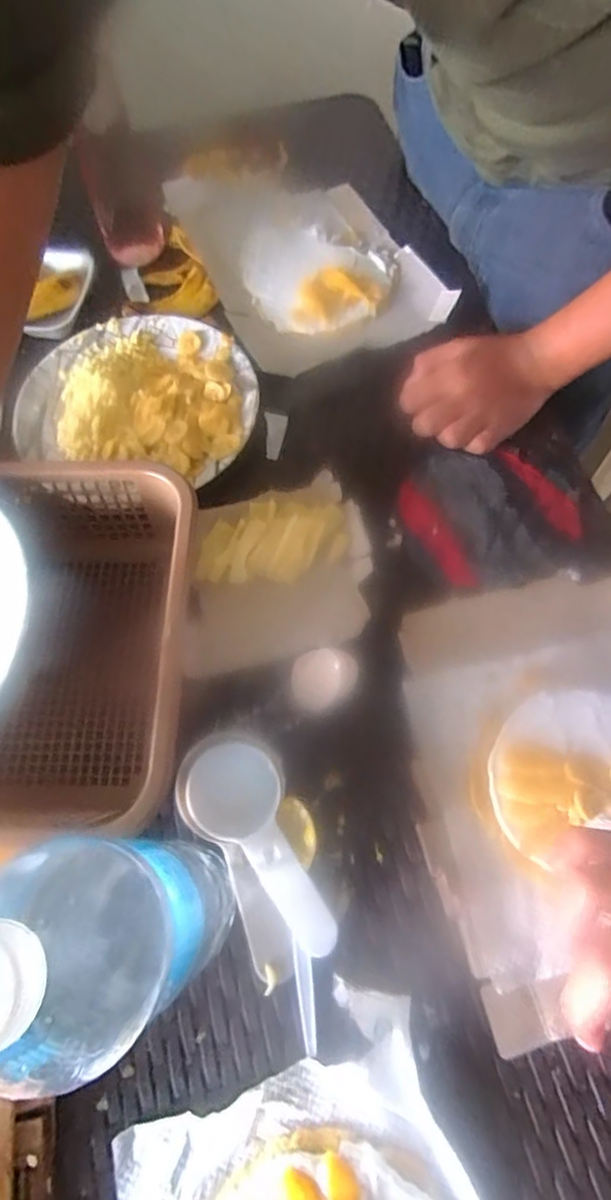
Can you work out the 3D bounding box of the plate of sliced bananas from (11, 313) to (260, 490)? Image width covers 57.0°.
[{"bbox_3d":[-0.158,-0.210,0.557,0.224,0.034,0.197,12,68,6],"label":"plate of sliced bananas"}]

